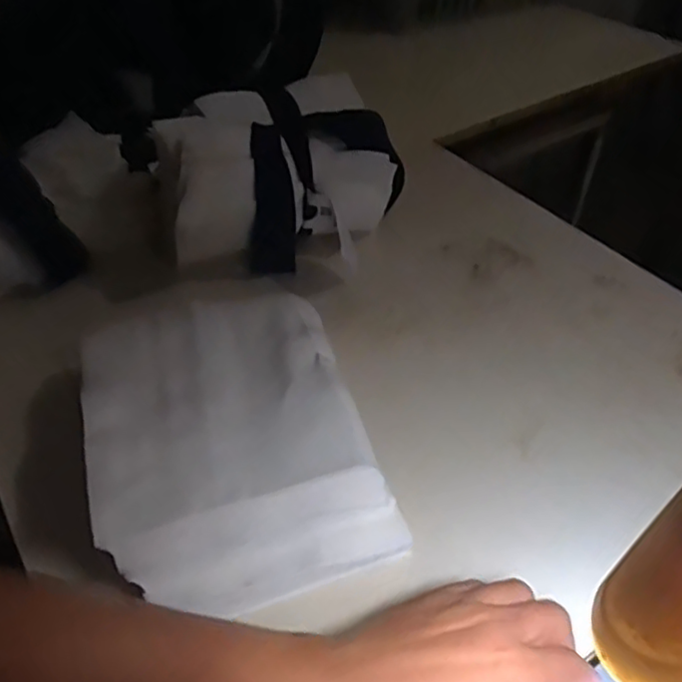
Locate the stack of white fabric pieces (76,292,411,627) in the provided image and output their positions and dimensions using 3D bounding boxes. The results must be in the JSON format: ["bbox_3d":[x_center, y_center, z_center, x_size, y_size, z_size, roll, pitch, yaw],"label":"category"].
[{"bbox_3d":[-0.073,0.053,0.417,0.159,0.049,0.216,-13,45,-15],"label":"stack of white fabric pieces"}]

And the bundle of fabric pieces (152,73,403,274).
[{"bbox_3d":[-0.050,-0.140,0.570,0.202,0.116,0.119,-2,43,-3],"label":"bundle of fabric pieces"}]

